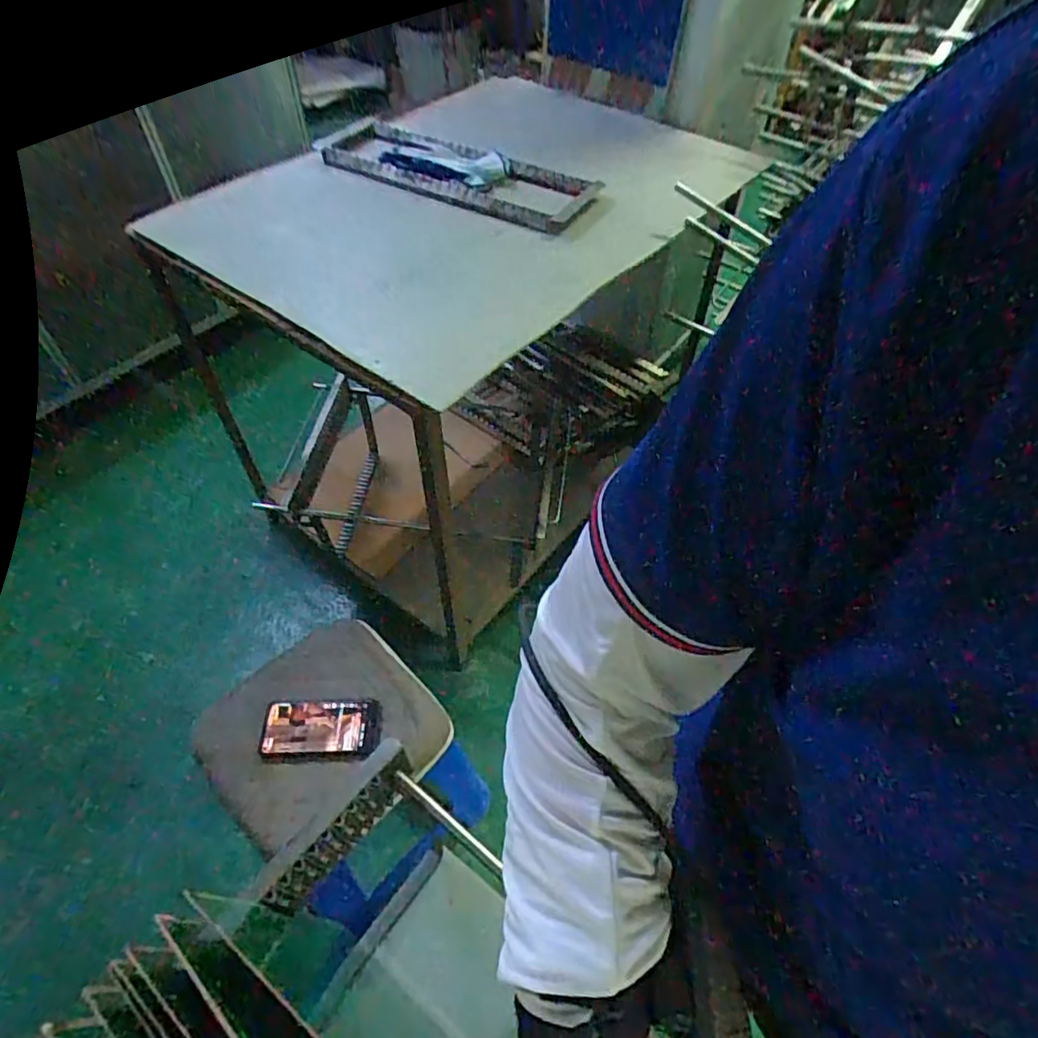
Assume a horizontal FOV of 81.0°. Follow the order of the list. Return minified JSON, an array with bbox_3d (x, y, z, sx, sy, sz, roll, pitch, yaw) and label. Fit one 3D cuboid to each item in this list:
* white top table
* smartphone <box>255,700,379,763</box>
[{"bbox_3d":[-0.183,-0.339,1.466,0.840,0.843,0.822,35,59,23],"label":"white top table"},{"bbox_3d":[-0.288,0.307,0.889,0.166,0.012,0.088,0,52,-2],"label":"smartphone"}]

